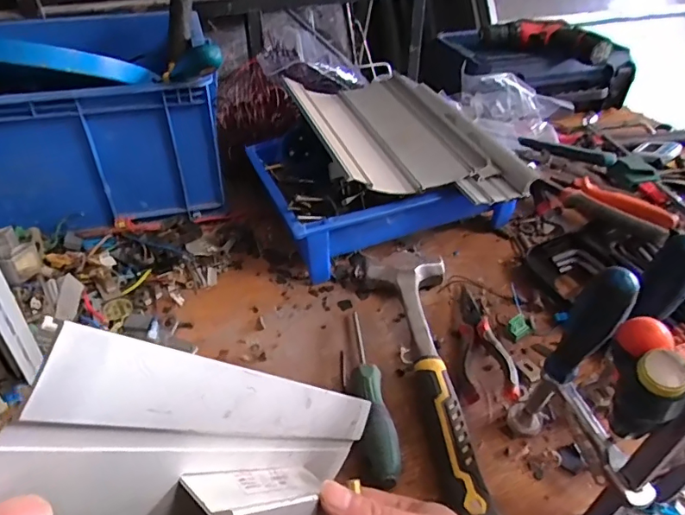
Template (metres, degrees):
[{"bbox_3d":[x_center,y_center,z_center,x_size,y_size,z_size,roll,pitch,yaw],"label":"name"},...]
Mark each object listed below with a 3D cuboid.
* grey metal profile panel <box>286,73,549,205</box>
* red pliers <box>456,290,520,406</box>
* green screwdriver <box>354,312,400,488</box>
[{"bbox_3d":[0.067,-0.150,0.615,0.212,0.050,0.286,-16,41,-20],"label":"grey metal profile panel"},{"bbox_3d":[0.144,0.080,0.515,0.051,0.014,0.147,3,38,2],"label":"red pliers"},{"bbox_3d":[0.027,0.119,0.464,0.029,0.025,0.190,-2,39,-4],"label":"green screwdriver"}]

